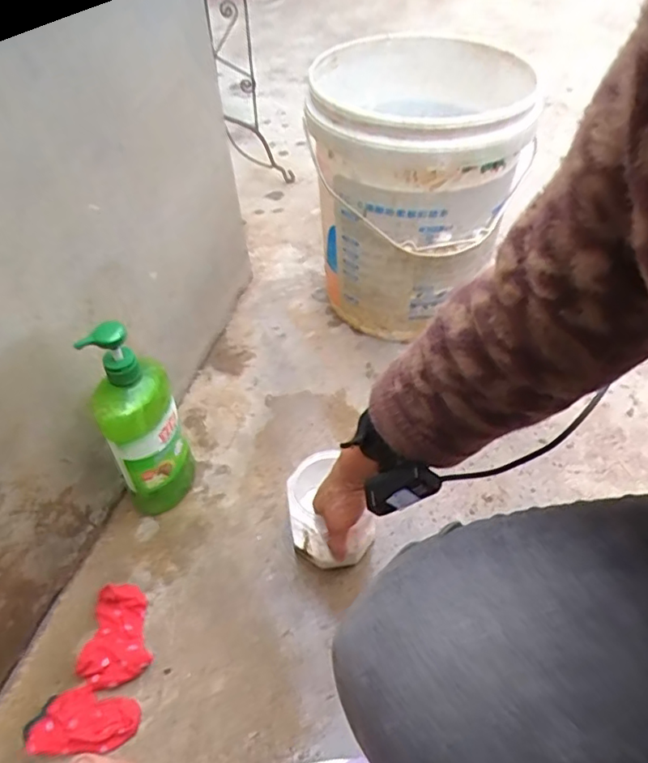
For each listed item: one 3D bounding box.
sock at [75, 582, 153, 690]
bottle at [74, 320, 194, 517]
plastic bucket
[{"bbox_3d":[-0.229,0.275,0.627,0.072,0.030,0.099,-13,47,-11],"label":"sock"},{"bbox_3d":[-0.211,0.046,0.673,0.081,0.277,0.073,-19,48,-16],"label":"bottle"},{"bbox_3d":[0.134,-0.279,0.901,0.289,0.362,0.300,3,46,6],"label":"plastic bucket"}]

